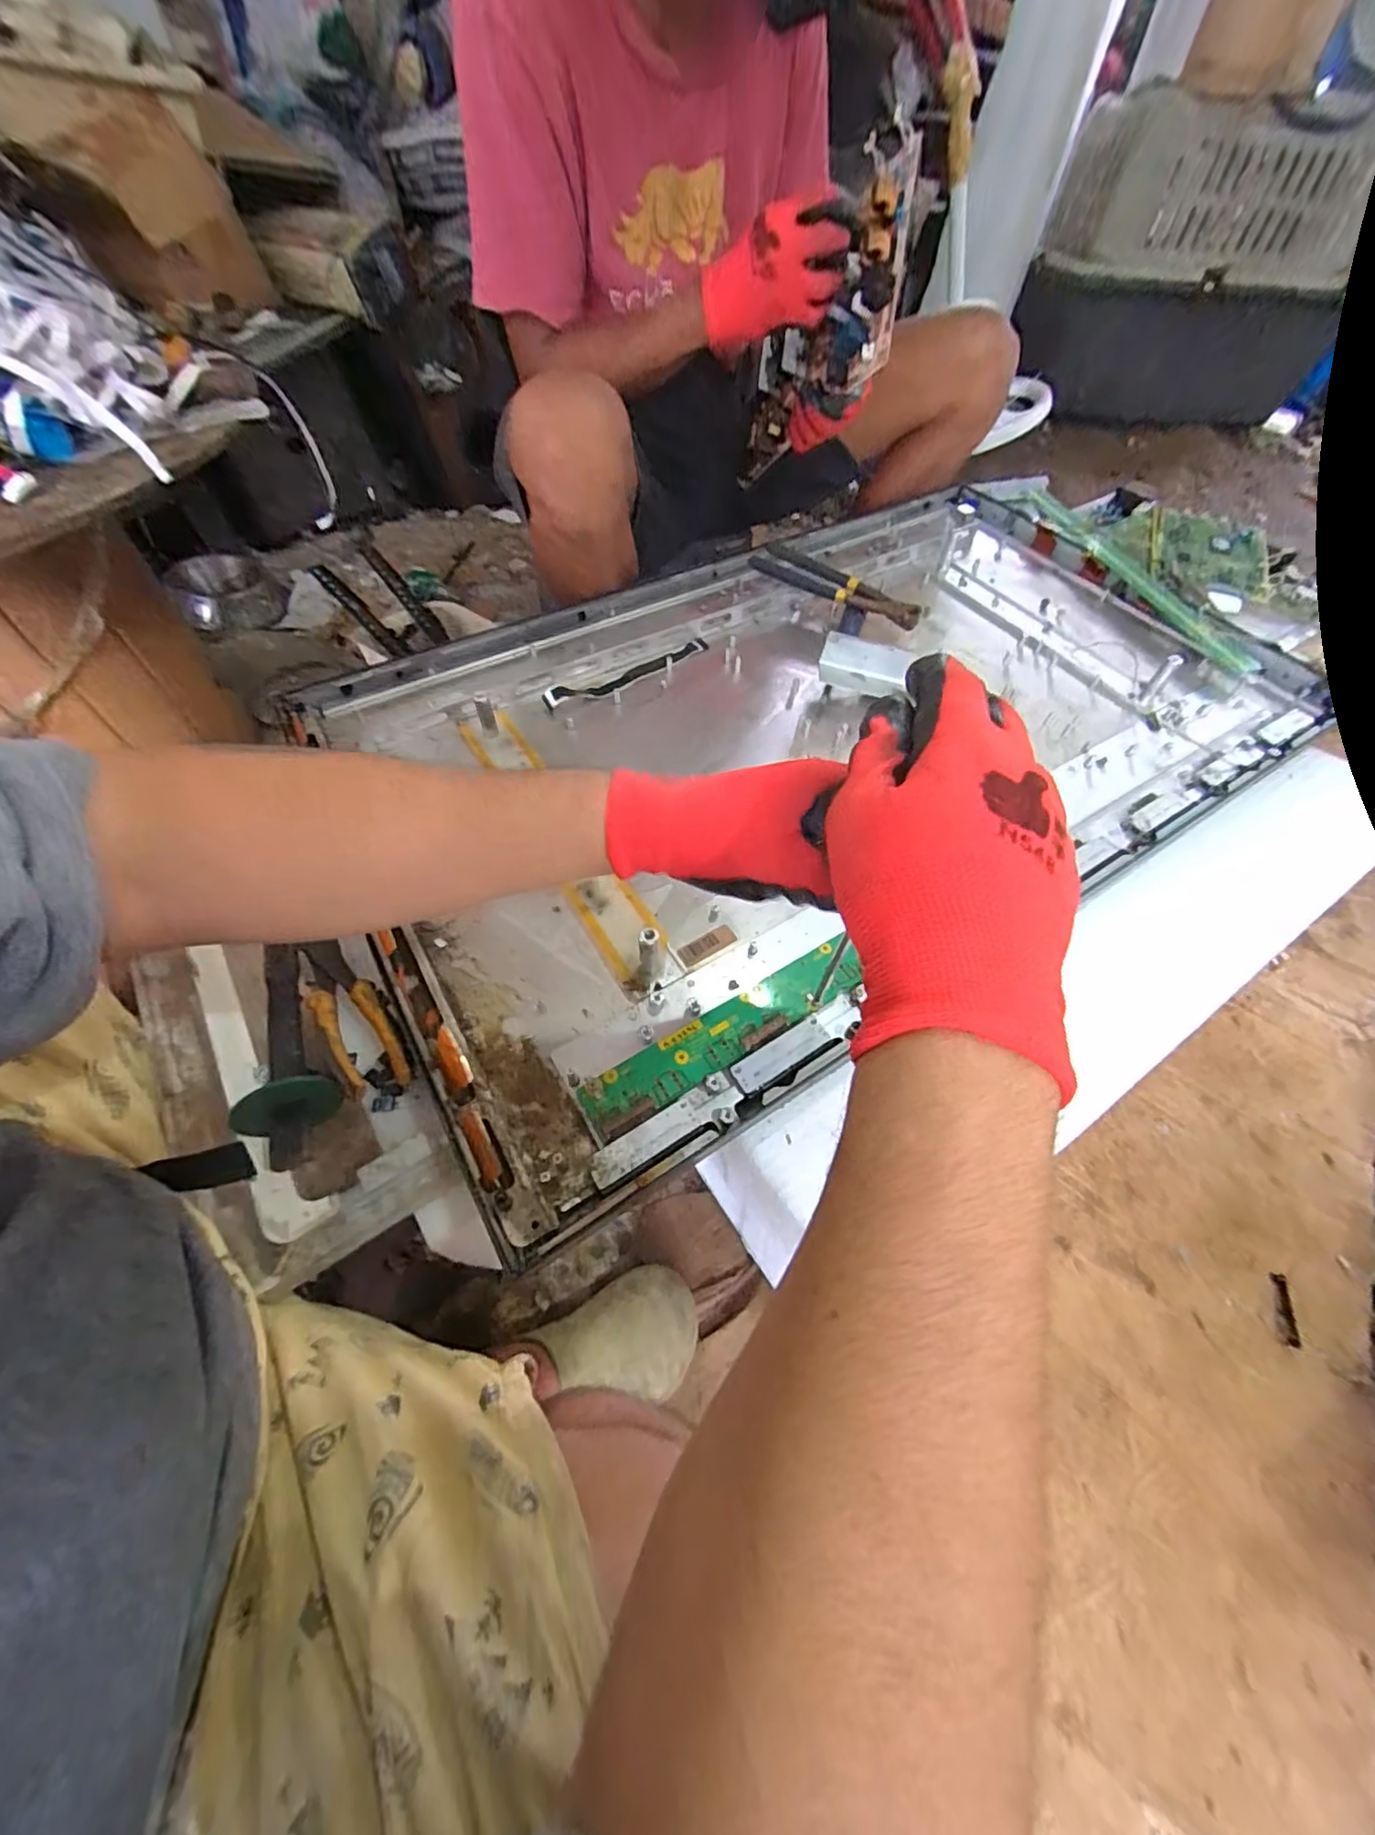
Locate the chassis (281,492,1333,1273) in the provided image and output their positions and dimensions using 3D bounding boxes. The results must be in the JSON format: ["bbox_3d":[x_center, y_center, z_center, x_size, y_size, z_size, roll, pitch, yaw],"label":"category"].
[{"bbox_3d":[0.146,-0.214,0.639,0.976,0.043,0.594,-28,62,-18],"label":"chassis"}]

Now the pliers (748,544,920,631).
[{"bbox_3d":[0.187,-0.415,0.757,0.223,0.034,0.048,32,62,18],"label":"pliers"}]

